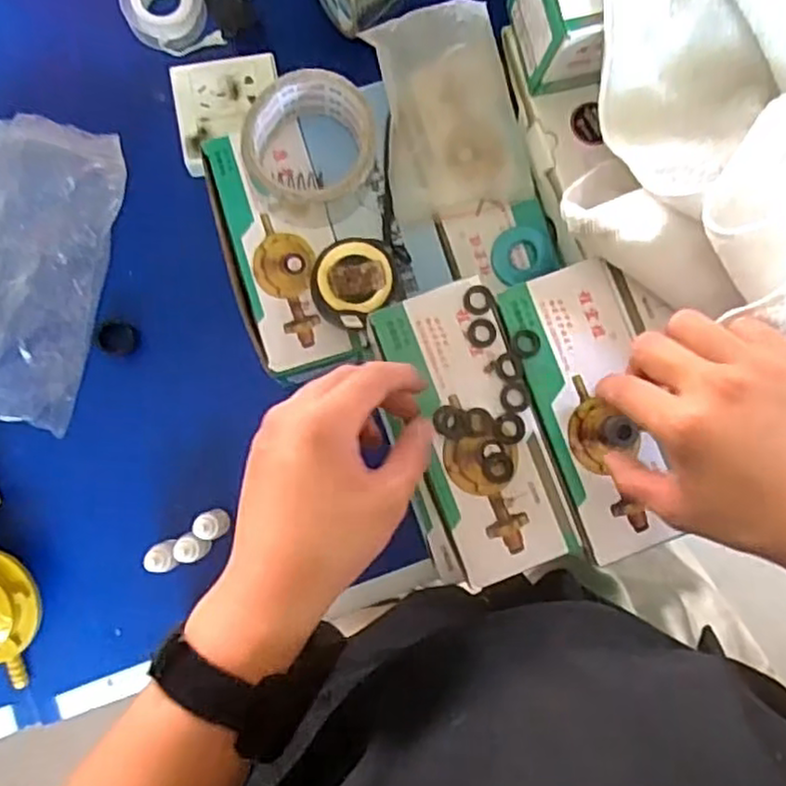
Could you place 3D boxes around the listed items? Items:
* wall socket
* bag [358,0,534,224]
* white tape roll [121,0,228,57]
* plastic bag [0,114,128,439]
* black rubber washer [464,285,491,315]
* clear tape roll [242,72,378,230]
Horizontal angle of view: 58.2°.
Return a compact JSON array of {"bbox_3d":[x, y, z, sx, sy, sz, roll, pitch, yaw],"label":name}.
[{"bbox_3d":[-0.133,-0.227,0.581,0.084,0.027,0.090,-10,85,-4],"label":"wall socket"},{"bbox_3d":[0.037,-0.199,0.506,0.095,0.020,0.137,-13,105,11],"label":"bag"},{"bbox_3d":[-0.190,-0.322,0.593,0.064,0.021,0.079,-29,87,-5],"label":"white tape roll"},{"bbox_3d":[-0.293,-0.096,0.554,0.129,0.049,0.233,14,84,-2],"label":"plastic bag"},{"bbox_3d":[0.052,-0.057,0.431,0.017,0.004,0.017,0,85,-3],"label":"black rubber washer"},{"bbox_3d":[-0.058,-0.168,0.490,0.084,0.051,0.091,0,85,-3],"label":"clear tape roll"}]

